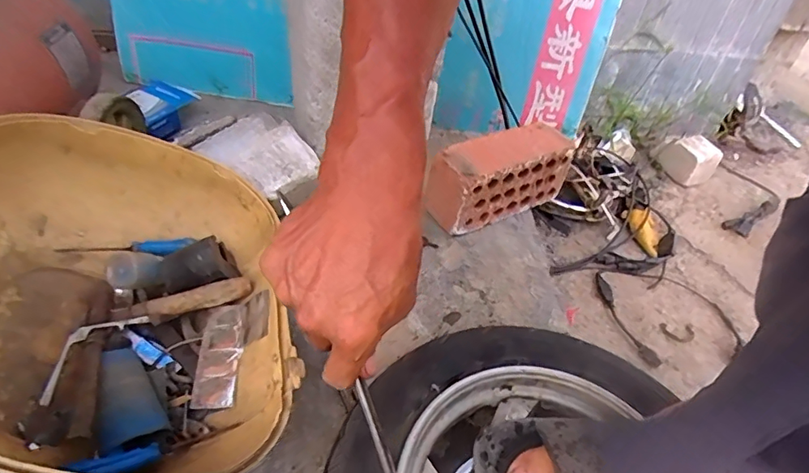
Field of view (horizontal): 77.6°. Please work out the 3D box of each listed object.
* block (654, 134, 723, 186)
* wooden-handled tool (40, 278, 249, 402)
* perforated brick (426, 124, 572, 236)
[{"bbox_3d":[0.904,-0.247,1.605,0.107,0.134,0.154,-29,53,-35],"label":"block"},{"bbox_3d":[-0.270,0.083,0.526,0.059,0.044,0.216,33,47,26],"label":"wooden-handled tool"},{"bbox_3d":[0.158,-0.093,0.802,0.226,0.117,0.078,-20,48,-28],"label":"perforated brick"}]

